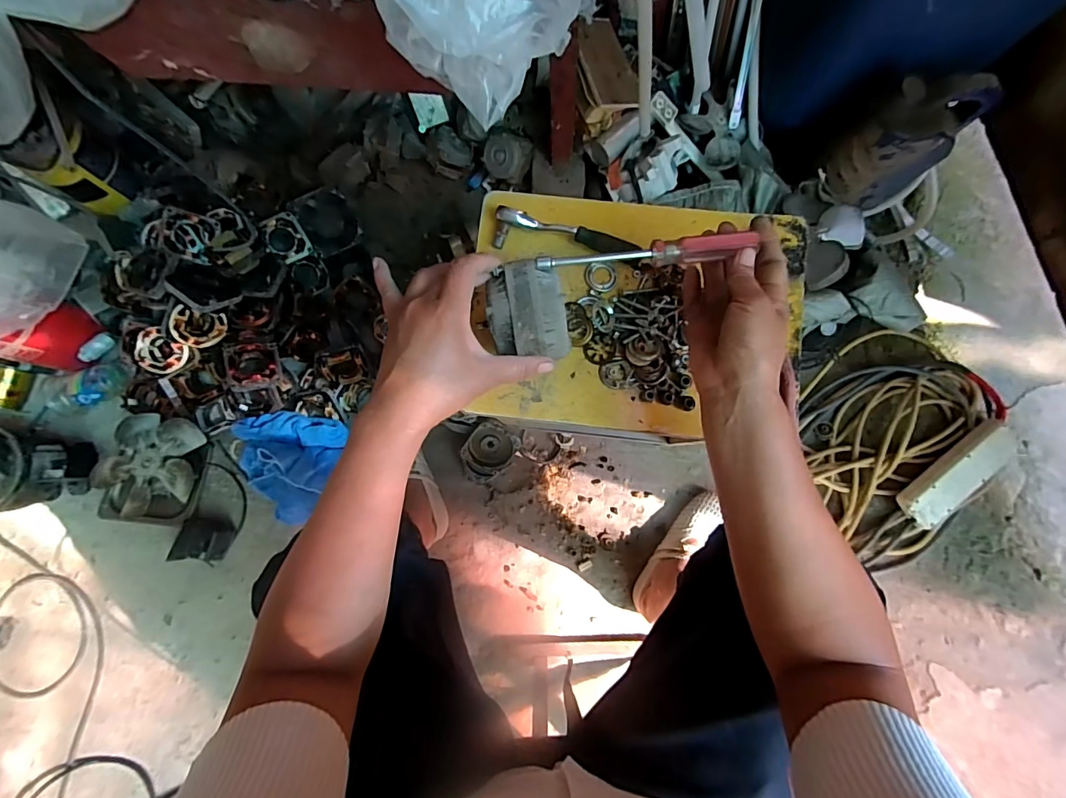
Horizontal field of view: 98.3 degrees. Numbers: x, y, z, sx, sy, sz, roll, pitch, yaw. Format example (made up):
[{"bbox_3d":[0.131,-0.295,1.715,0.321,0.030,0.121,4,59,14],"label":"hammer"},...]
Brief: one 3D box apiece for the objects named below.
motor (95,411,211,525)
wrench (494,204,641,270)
[{"bbox_3d":[-0.690,0.131,0.838,0.185,0.076,0.198,11,80,3],"label":"motor"},{"bbox_3d":[0.037,-0.164,0.467,0.149,0.026,0.033,8,80,3],"label":"wrench"}]

